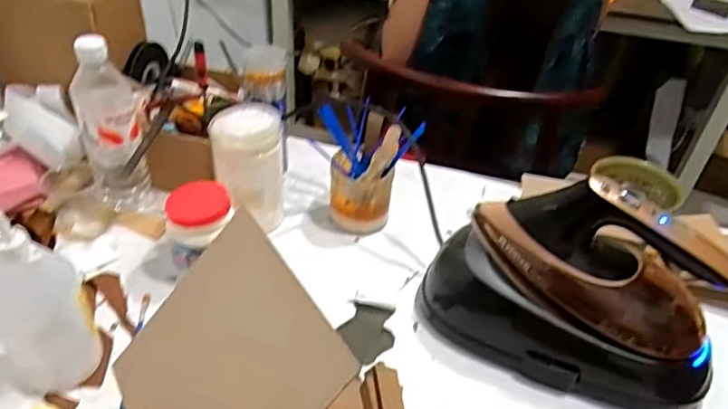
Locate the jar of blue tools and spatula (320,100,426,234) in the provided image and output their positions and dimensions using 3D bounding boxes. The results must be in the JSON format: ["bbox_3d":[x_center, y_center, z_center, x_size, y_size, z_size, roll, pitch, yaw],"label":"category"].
[{"bbox_3d":[0.003,-0.044,0.750,0.107,0.140,0.098,-4,40,-9],"label":"jar of blue tools and spatula"}]

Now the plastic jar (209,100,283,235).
[{"bbox_3d":[-0.142,-0.043,0.724,0.084,0.154,0.090,-4,40,-10],"label":"plastic jar"}]

